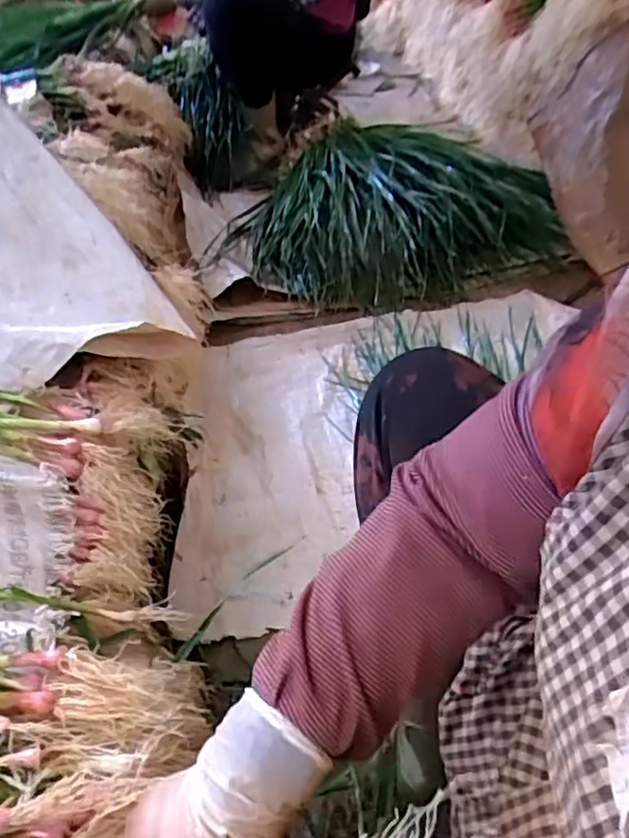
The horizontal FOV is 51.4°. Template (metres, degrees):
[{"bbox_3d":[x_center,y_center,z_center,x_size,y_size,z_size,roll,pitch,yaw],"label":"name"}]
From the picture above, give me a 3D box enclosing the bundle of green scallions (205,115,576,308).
[{"bbox_3d":[0.156,-0.416,1.284,0.648,0.205,0.447,8,45,12],"label":"bundle of green scallions"}]

